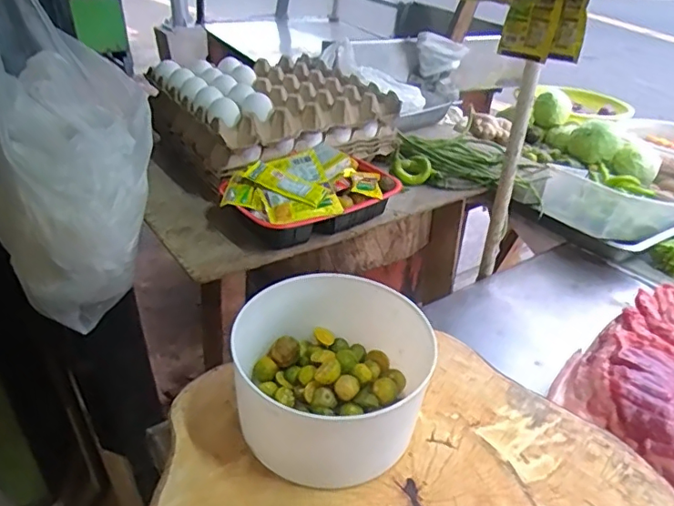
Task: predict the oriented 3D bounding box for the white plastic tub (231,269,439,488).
[{"bbox_3d":[-0.003,0.104,0.473,0.155,0.100,0.150,1,34,-1],"label":"white plastic tub"}]

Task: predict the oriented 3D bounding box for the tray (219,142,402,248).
[{"bbox_3d":[-0.028,-0.077,0.677,0.214,0.067,0.123,-24,42,-32],"label":"tray"}]

